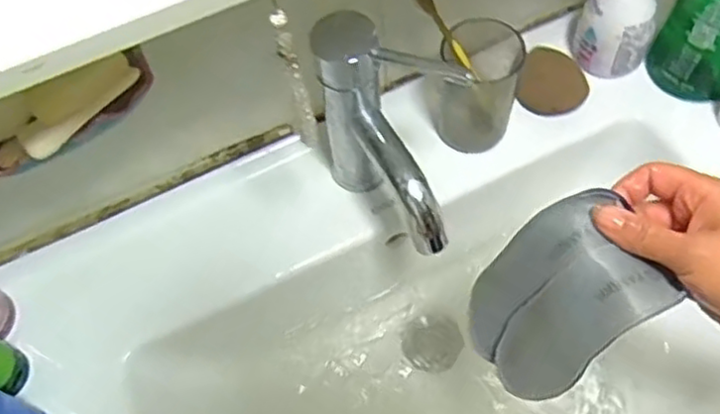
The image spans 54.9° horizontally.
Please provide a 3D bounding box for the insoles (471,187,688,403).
[{"bbox_3d":[0.125,0.066,0.454,0.024,0.149,0.093,-2,49,-34],"label":"insoles"}]

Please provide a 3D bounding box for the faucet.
[{"bbox_3d":[0.032,-0.050,0.539,0.077,0.170,0.157,-34,64,-14],"label":"faucet"}]

